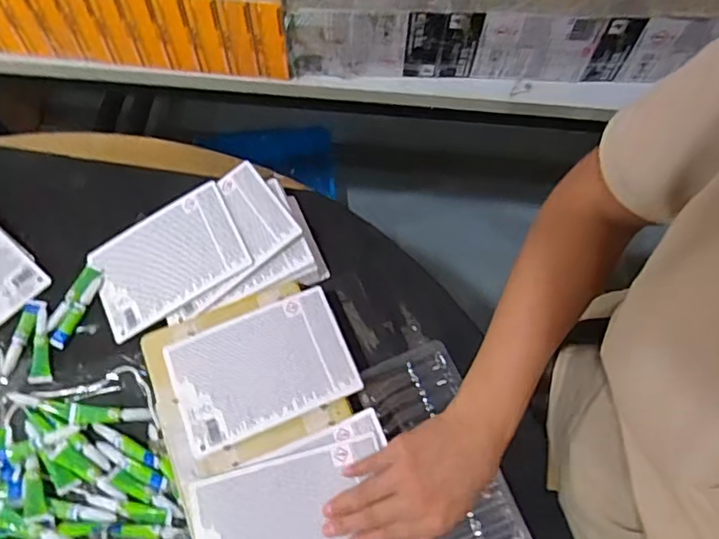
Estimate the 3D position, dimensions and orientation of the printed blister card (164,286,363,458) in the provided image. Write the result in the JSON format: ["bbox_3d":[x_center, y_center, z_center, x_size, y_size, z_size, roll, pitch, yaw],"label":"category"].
[{"bbox_3d":[-0.095,0.095,0.555,0.166,0.008,0.115,-21,68,-9],"label":"printed blister card"}]

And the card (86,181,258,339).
[{"bbox_3d":[-0.211,-0.013,0.622,0.167,0.007,0.119,-30,71,3],"label":"card"}]

